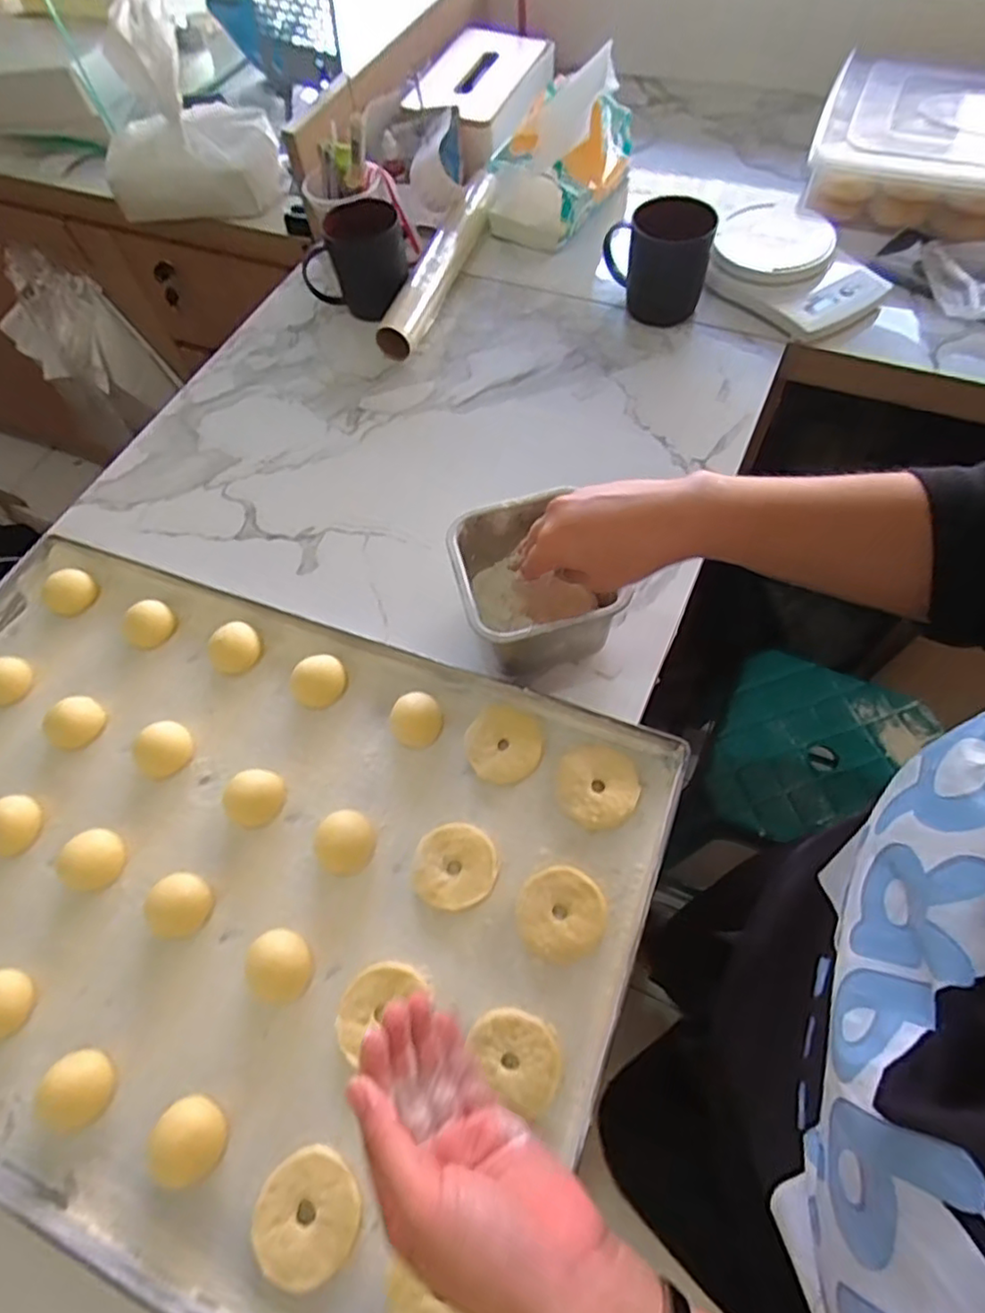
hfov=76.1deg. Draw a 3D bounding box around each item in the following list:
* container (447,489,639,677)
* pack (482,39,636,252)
[{"bbox_3d":[0.031,-0.051,0.488,0.112,0.084,0.116,-17,63,-6],"label":"container"},{"bbox_3d":[0.091,-0.610,0.761,0.122,0.121,0.200,23,67,16],"label":"pack"}]

